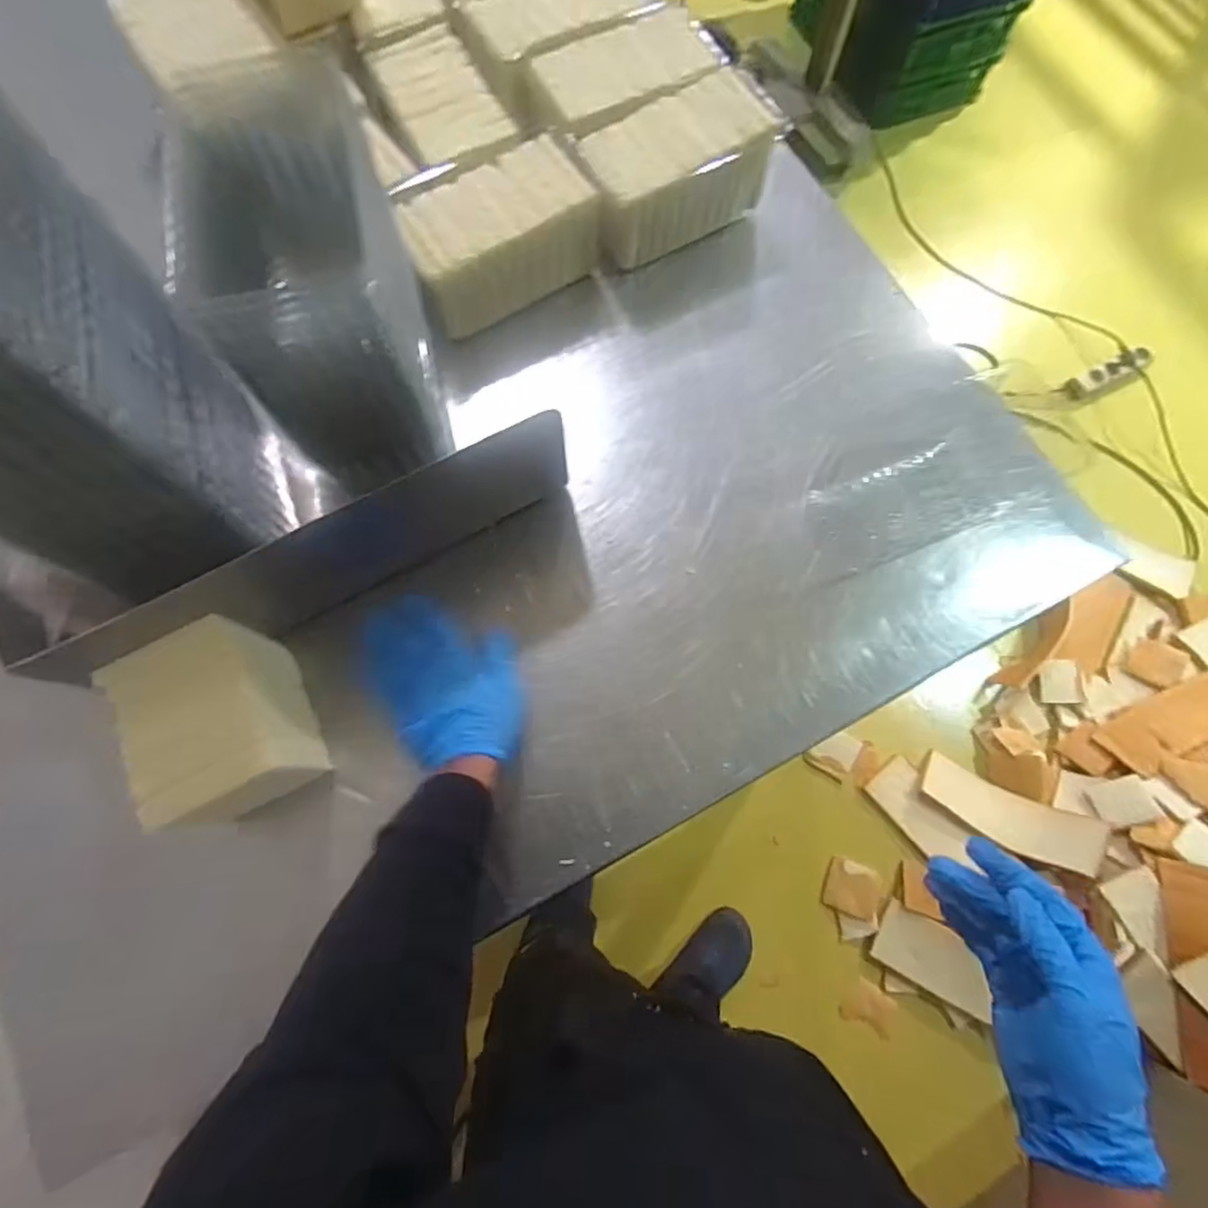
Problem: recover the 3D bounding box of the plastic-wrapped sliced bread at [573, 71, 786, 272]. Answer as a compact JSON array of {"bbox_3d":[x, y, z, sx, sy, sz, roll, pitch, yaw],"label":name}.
[{"bbox_3d":[0.072,-0.456,0.658,0.212,0.090,0.102,-31,76,-10],"label":"plastic-wrapped sliced bread"}]

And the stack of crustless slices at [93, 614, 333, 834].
[{"bbox_3d":[-0.297,0.100,0.486,0.107,0.094,0.141,-26,75,-9],"label":"stack of crustless slices"}]

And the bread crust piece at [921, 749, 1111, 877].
[{"bbox_3d":[0.823,0.429,1.265,0.333,0.048,0.116,25,73,28],"label":"bread crust piece"}]

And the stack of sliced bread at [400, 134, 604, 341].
[{"bbox_3d":[-0.109,-0.370,0.637,0.186,0.086,0.097,-30,75,-10],"label":"stack of sliced bread"}]

